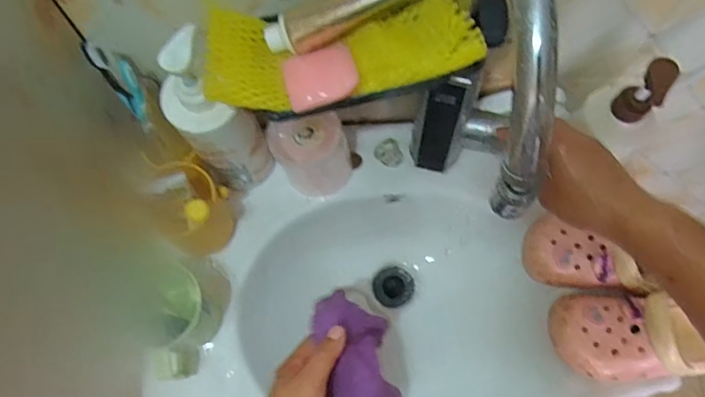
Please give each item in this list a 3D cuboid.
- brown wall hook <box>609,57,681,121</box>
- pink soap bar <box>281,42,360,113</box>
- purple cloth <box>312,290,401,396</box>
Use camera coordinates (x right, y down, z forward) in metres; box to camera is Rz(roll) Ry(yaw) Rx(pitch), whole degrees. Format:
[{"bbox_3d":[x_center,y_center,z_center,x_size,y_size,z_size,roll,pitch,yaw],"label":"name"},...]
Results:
[{"bbox_3d":[0.278,-0.099,0.491,0.032,0.070,0.034,0,69,0],"label":"brown wall hook"},{"bbox_3d":[-0.026,-0.101,0.426,0.059,0.011,0.050,-15,70,-6],"label":"pink soap bar"},{"bbox_3d":[0.007,0.183,0.512,0.079,0.125,0.176,-5,69,-2],"label":"purple cloth"}]

